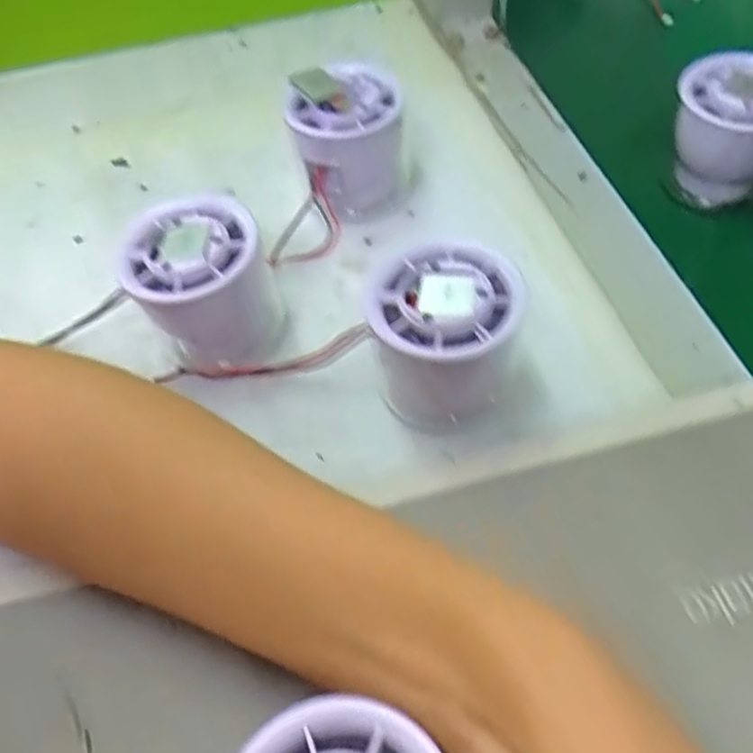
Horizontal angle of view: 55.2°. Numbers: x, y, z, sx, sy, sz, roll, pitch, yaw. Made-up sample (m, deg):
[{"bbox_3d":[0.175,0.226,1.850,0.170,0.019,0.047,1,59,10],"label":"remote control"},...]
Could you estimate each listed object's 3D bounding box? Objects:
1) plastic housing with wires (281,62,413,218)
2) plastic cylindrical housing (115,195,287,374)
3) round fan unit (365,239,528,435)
[{"bbox_3d":[-0.012,-0.118,0.355,0.052,0.062,0.051,-3,54,4],"label":"plastic housing with wires"},{"bbox_3d":[-0.072,-0.037,0.305,0.056,0.055,0.057,-3,54,4],"label":"plastic cylindrical housing"},{"bbox_3d":[0.027,-0.014,0.278,0.058,0.056,0.051,4,55,9],"label":"round fan unit"}]

